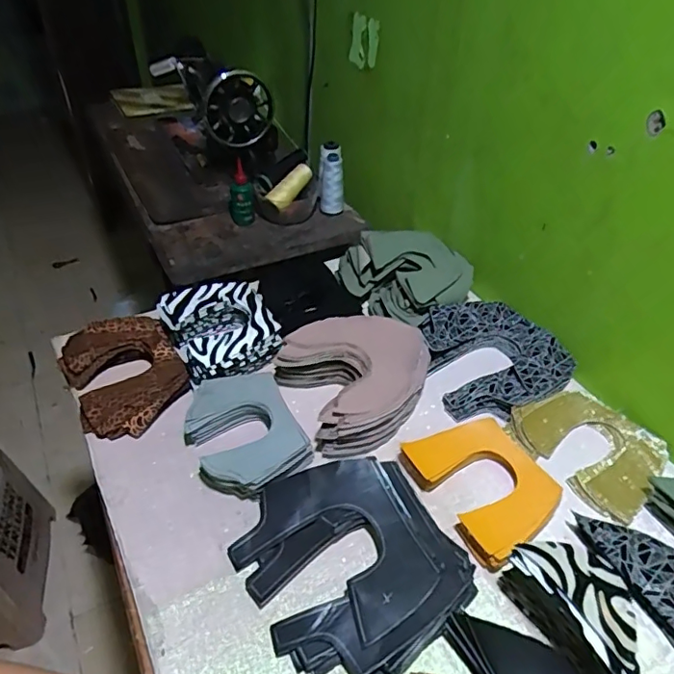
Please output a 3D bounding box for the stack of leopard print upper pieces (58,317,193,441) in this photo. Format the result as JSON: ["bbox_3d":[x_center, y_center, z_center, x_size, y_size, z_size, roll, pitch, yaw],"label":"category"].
[{"bbox_3d":[-0.279,0.046,0.711,0.138,0.047,0.181,-23,47,-24],"label":"stack of leopard print upper pieces"}]

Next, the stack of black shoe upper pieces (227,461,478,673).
[{"bbox_3d":[0.012,0.218,0.533,0.189,0.035,0.204,-22,46,-23],"label":"stack of black shoe upper pieces"}]

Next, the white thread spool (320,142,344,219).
[{"bbox_3d":[-0.010,-0.301,1.042,0.042,0.141,0.043,0,42,0],"label":"white thread spool"}]

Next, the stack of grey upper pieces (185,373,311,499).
[{"bbox_3d":[-0.111,0.111,0.640,0.123,0.039,0.160,-20,46,-22],"label":"stack of grey upper pieces"}]

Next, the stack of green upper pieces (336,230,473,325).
[{"bbox_3d":[0.110,-0.101,0.835,0.158,0.067,0.177,-30,52,-31],"label":"stack of green upper pieces"}]

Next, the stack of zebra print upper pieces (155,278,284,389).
[{"bbox_3d":[-0.158,-0.007,0.758,0.138,0.068,0.162,-20,46,-22],"label":"stack of zebra print upper pieces"}]

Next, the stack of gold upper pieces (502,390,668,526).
[{"bbox_3d":[0.305,0.129,0.647,0.129,0.025,0.162,-27,48,-27],"label":"stack of gold upper pieces"}]

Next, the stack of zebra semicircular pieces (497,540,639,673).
[{"bbox_3d":[0.215,0.243,0.479,0.063,0.080,0.124,-22,46,-24],"label":"stack of zebra semicircular pieces"}]

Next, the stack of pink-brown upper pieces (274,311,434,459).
[{"bbox_3d":[0.030,0.047,0.698,0.182,0.059,0.180,-19,45,-21],"label":"stack of pink-brown upper pieces"}]

